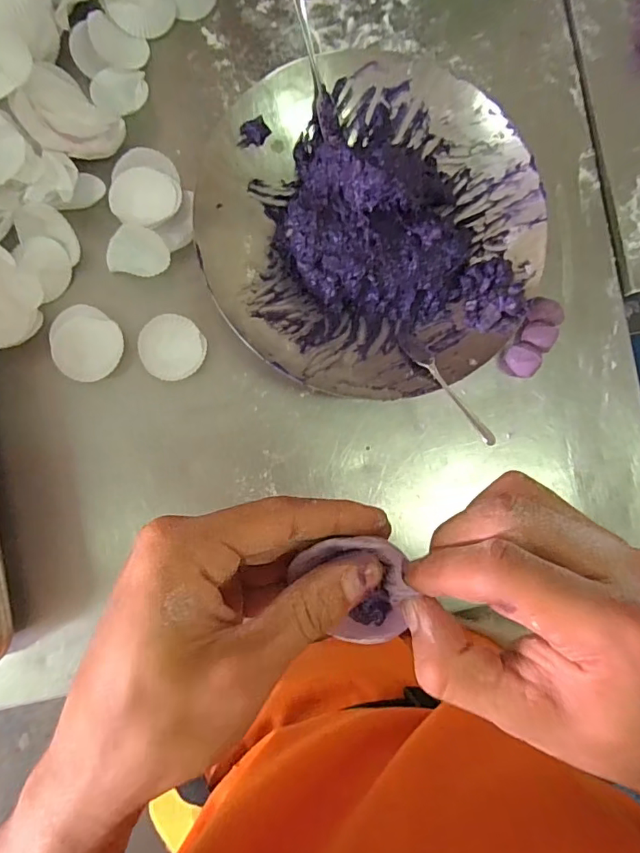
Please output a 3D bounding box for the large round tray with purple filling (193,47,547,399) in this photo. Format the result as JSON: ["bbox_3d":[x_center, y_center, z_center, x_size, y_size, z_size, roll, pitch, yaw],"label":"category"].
[{"bbox_3d":[0.048,-0.181,0.469,0.299,0.075,0.301,0,87,-4],"label":"large round tray with purple filling"}]

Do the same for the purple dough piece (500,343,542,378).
[{"bbox_3d":[0.202,-0.066,0.498,0.030,0.028,0.033,0,87,-4],"label":"purple dough piece"}]

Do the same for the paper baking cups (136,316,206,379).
[{"bbox_3d":[-0.138,-0.073,0.461,0.056,0.013,0.058,0,87,-4],"label":"paper baking cups"}]

